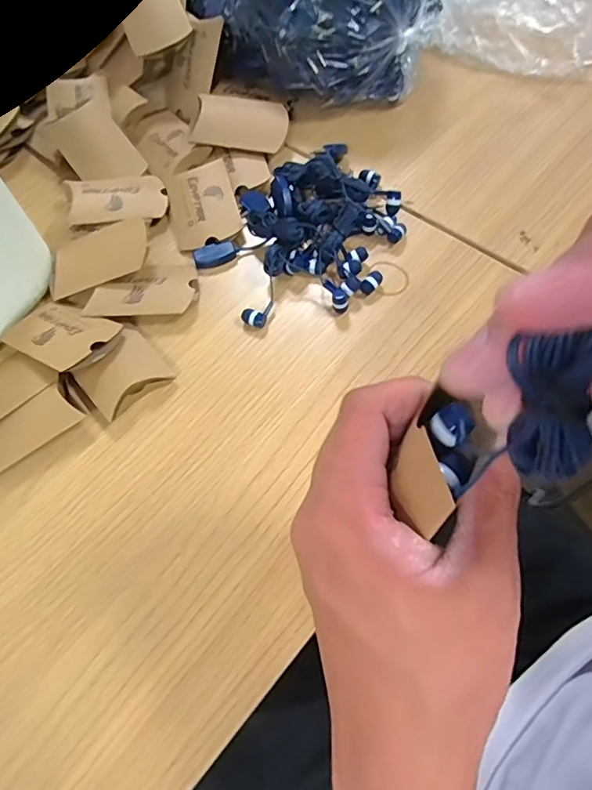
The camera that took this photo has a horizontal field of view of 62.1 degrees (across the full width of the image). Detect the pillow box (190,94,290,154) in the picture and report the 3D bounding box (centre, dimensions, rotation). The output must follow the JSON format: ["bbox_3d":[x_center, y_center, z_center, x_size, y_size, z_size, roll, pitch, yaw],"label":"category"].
[{"bbox_3d":[-0.049,-0.250,0.453,0.081,0.020,0.056,5,66,8],"label":"pillow box"}]

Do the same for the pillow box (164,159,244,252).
[{"bbox_3d":[-0.082,-0.165,0.425,0.059,0.013,0.078,-17,65,-3],"label":"pillow box"}]

